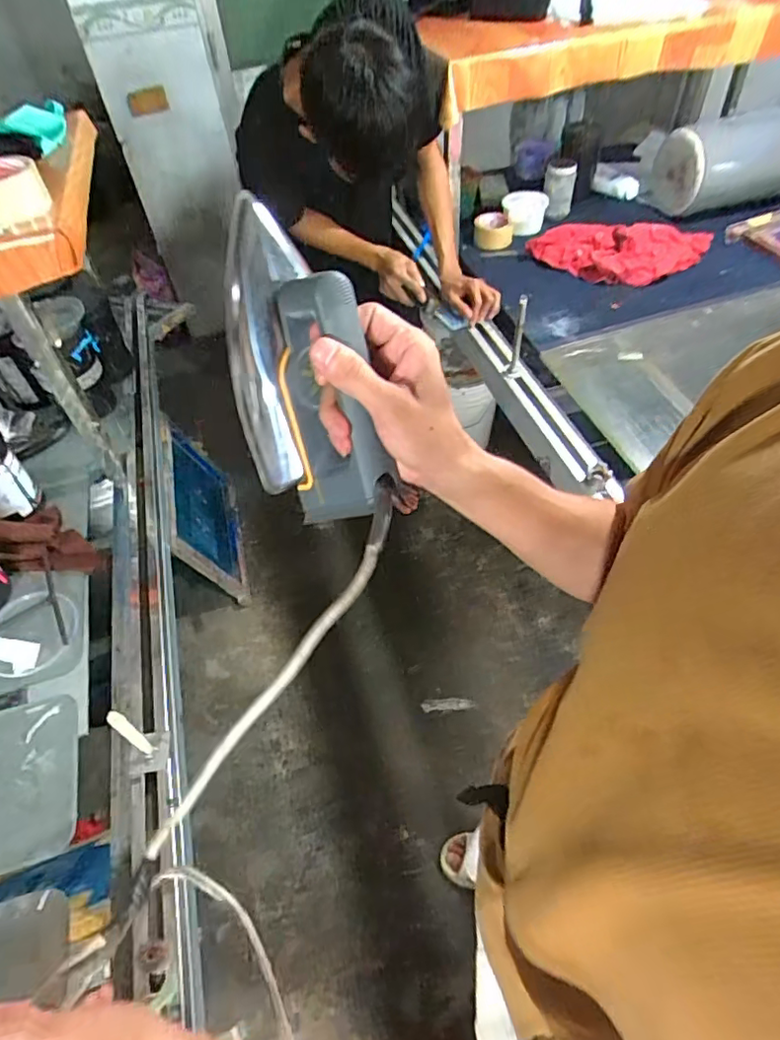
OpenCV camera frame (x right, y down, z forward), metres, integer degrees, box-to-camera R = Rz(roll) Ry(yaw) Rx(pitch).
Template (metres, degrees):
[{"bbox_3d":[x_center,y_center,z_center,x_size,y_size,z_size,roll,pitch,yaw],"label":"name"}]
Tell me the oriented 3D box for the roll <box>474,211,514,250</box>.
[{"bbox_3d":[0.255,-0.710,1.395,0.098,0.048,0.112,1,51,8],"label":"roll"}]

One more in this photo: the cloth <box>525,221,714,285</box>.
[{"bbox_3d":[0.549,-0.634,1.346,0.417,0.066,0.161,-1,50,6],"label":"cloth"}]

